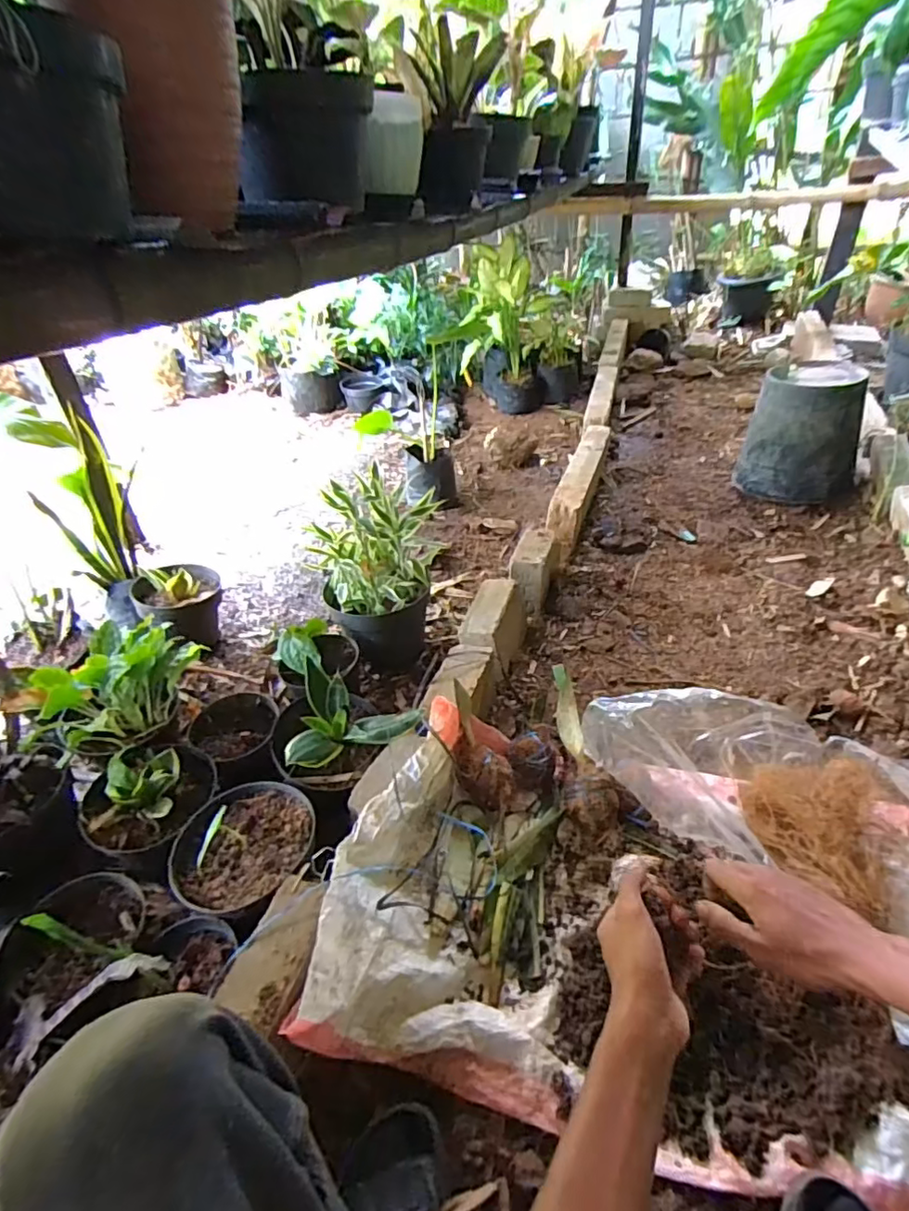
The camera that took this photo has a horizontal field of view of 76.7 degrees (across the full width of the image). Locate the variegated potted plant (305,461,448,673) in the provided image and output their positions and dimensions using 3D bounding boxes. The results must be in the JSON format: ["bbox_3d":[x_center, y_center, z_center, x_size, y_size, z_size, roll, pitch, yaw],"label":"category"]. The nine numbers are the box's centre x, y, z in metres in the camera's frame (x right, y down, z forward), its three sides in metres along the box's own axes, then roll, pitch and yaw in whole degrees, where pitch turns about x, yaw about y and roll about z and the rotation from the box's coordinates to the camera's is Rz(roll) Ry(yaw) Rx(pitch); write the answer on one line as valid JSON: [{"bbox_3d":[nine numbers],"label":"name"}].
[{"bbox_3d":[-0.145,-0.071,1.156,0.189,0.352,0.230,16,43,25],"label":"variegated potted plant"}]

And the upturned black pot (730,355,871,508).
[{"bbox_3d":[0.983,-0.480,1.613,0.293,0.336,0.254,16,43,25],"label":"upturned black pot"}]

